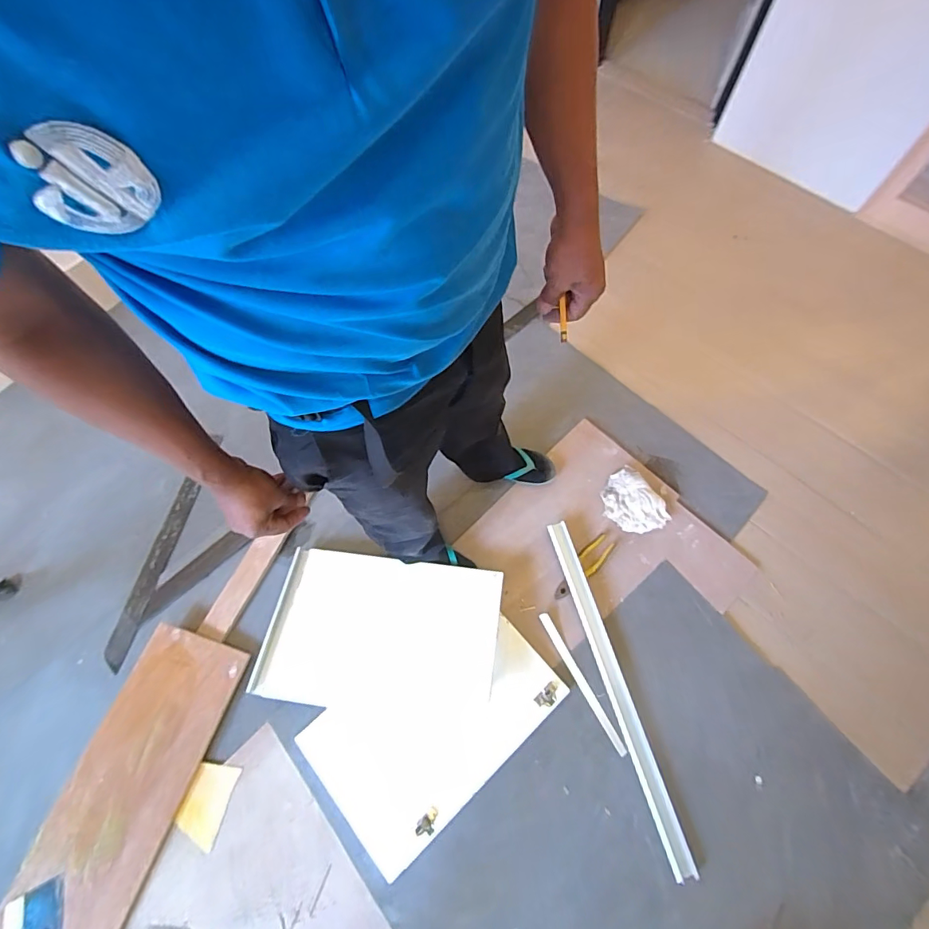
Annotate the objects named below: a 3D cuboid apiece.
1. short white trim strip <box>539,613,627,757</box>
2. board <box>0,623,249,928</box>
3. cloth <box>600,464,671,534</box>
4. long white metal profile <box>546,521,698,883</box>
[{"bbox_3d":[0.275,0.509,1.136,0.025,0.013,0.336,-26,68,-11],"label":"short white trim strip"},{"bbox_3d":[-0.760,0.770,1.013,0.247,0.025,0.792,19,66,1],"label":"board"},{"bbox_3d":[0.455,0.106,1.300,0.136,0.035,0.180,-35,70,-14],"label":"cloth"},{"bbox_3d":[0.345,0.497,1.116,0.047,0.027,0.757,-15,66,-6],"label":"long white metal profile"}]

